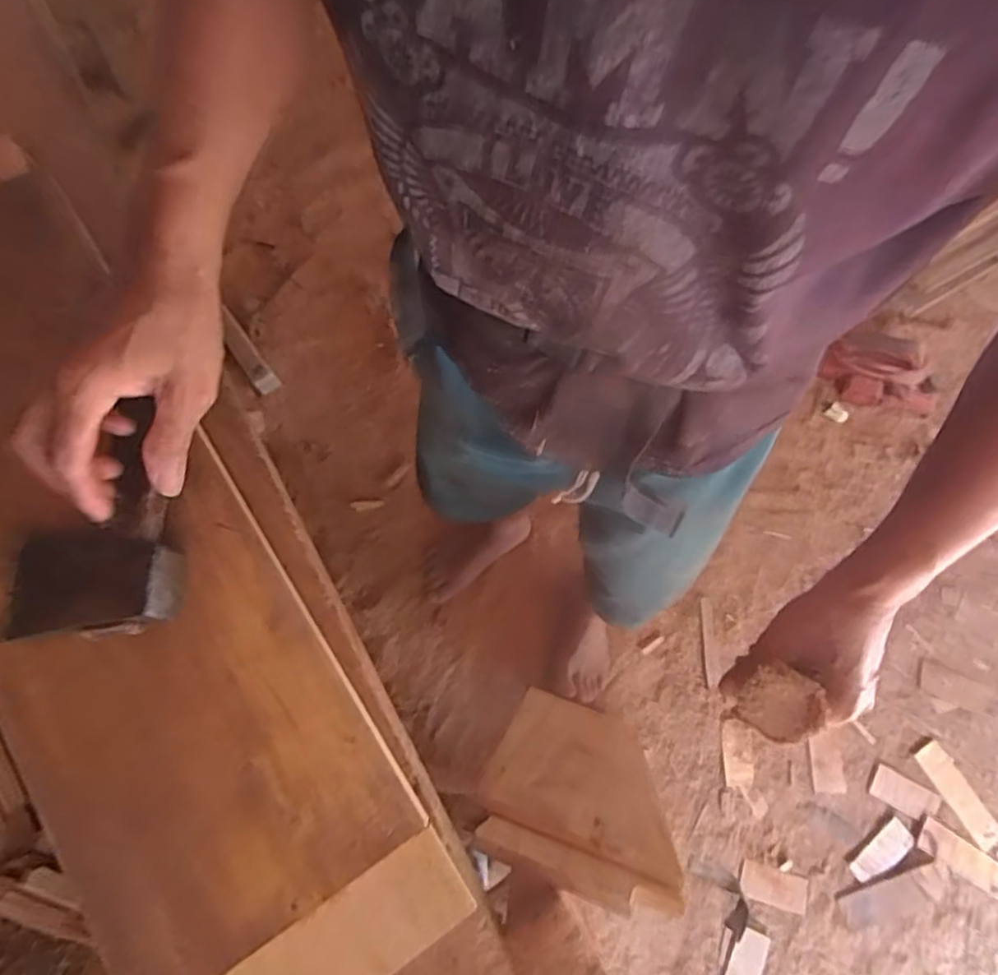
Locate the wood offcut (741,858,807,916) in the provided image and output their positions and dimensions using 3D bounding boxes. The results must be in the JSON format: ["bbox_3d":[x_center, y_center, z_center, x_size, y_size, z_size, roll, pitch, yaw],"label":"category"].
[{"bbox_3d":[0.463,0.673,1.109,0.115,0.012,0.056,19,70,3],"label":"wood offcut"}]

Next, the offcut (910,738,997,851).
[{"bbox_3d":[0.818,0.540,1.168,0.057,0.012,0.184,-29,75,-13],"label":"offcut"}]

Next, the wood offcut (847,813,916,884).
[{"bbox_3d":[0.665,0.633,1.138,0.127,0.012,0.045,-35,76,-15],"label":"wood offcut"}]

